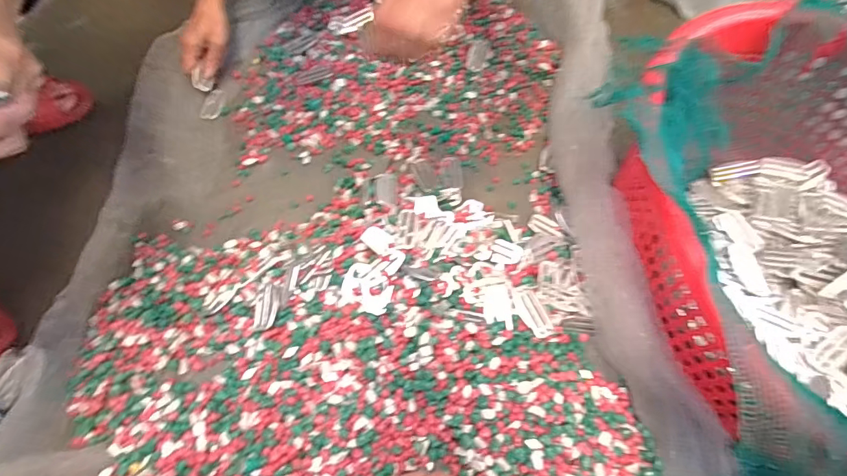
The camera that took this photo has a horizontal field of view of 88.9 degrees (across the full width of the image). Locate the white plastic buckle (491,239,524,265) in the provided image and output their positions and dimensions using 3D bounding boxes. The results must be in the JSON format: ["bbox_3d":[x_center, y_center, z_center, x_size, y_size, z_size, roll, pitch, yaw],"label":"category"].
[{"bbox_3d":[0.108,0.020,0.558,0.039,0.007,0.030,13,64,5],"label":"white plastic buckle"}]

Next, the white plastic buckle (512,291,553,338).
[{"bbox_3d":[0.132,0.090,0.519,0.027,0.010,0.061,-25,67,-12],"label":"white plastic buckle"}]

